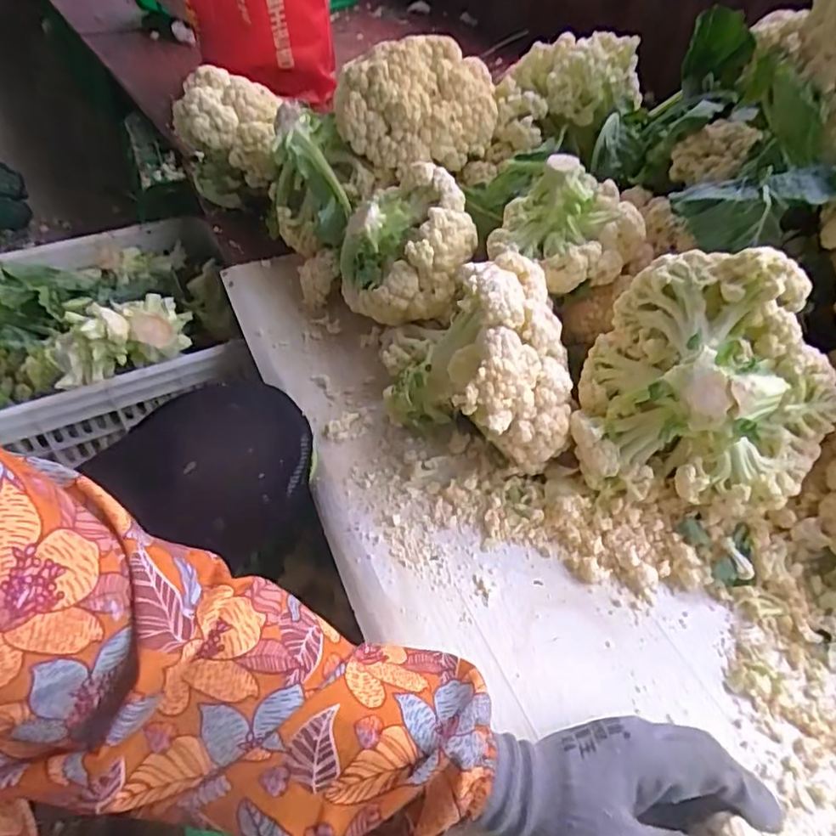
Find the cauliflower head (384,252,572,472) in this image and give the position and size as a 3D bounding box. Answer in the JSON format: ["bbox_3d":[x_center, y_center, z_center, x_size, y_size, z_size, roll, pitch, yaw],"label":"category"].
[{"bbox_3d":[0.054,-0.036,0.514,0.136,0.163,0.156,-13,49,-14],"label":"cauliflower head"}]

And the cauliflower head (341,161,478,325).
[{"bbox_3d":[-0.011,-0.178,0.624,0.140,0.120,0.125,-1,47,-4],"label":"cauliflower head"}]

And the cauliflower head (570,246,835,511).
[{"bbox_3d":[0.230,-0.024,0.461,0.187,0.199,0.110,12,6,7],"label":"cauliflower head"}]

